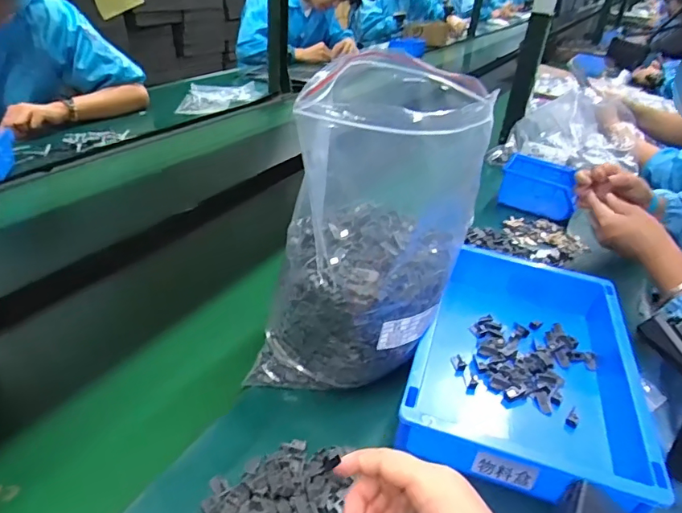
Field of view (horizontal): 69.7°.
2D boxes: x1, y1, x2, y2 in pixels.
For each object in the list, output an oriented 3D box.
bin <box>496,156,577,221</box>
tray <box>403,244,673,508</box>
[{"bbox_3d":[0.389,-0.140,0.955,0.141,0.059,0.134,20,35,21],"label":"bin"},{"bbox_3d":[0.200,0.107,0.526,0.209,0.067,0.321,16,34,16],"label":"tray"}]

